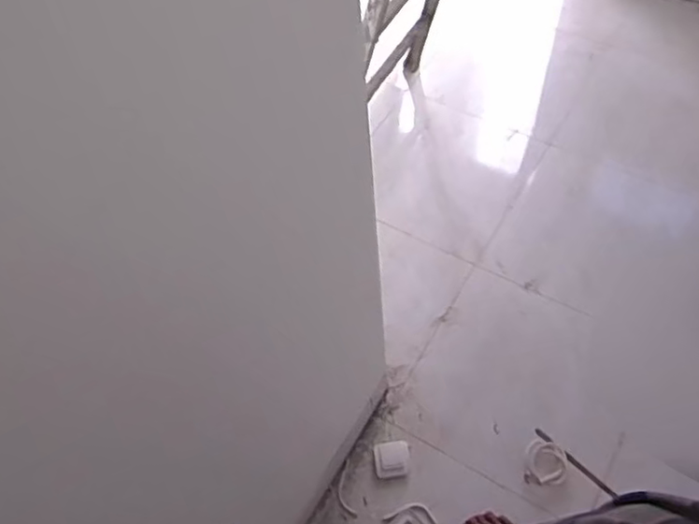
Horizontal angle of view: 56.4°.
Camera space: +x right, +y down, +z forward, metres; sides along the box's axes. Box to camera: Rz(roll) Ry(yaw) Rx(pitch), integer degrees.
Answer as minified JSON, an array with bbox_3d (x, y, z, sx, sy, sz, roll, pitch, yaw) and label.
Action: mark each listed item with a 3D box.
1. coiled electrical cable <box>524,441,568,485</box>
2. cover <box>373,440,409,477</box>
[{"bbox_3d":[0.462,0.471,1.524,0.092,0.021,0.110,12,60,12],"label":"coiled electrical cable"},{"bbox_3d":[0.102,0.469,1.556,0.080,0.013,0.079,-7,58,1],"label":"cover"}]

